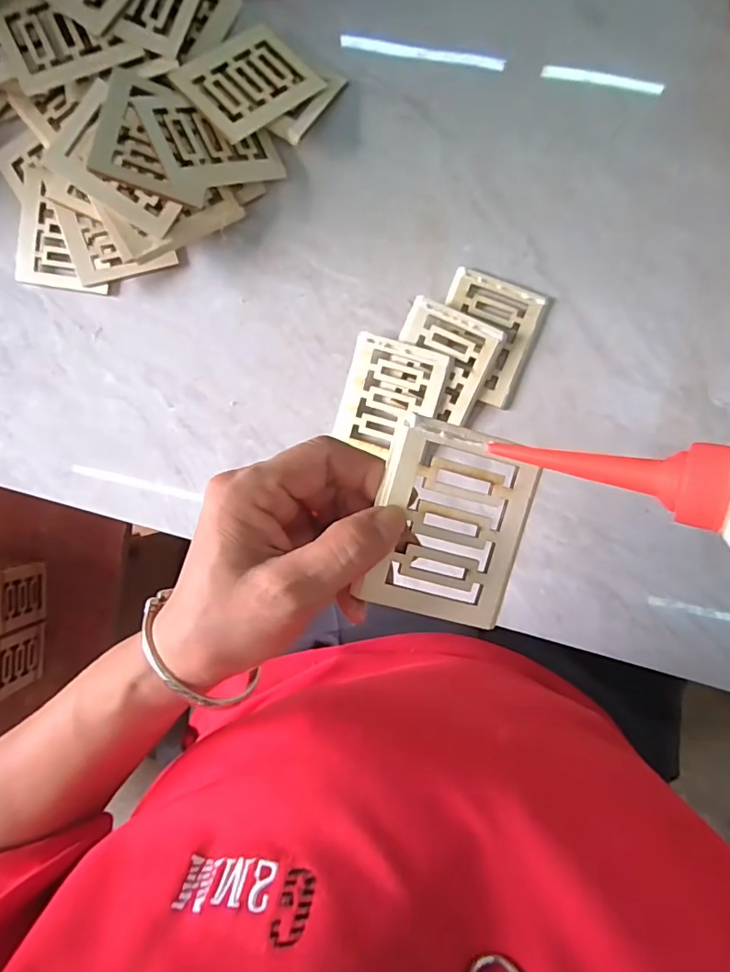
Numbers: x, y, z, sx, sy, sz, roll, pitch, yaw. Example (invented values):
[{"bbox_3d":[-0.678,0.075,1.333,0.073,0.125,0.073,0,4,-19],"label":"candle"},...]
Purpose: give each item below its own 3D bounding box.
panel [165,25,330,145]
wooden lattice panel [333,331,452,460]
[{"bbox_3d":[-0.079,-0.271,0.344,0.080,0.006,0.066,-44,88,-13],"label":"panel"},{"bbox_3d":[0.018,-0.062,0.360,0.065,0.013,0.077,18,94,3],"label":"wooden lattice panel"}]

